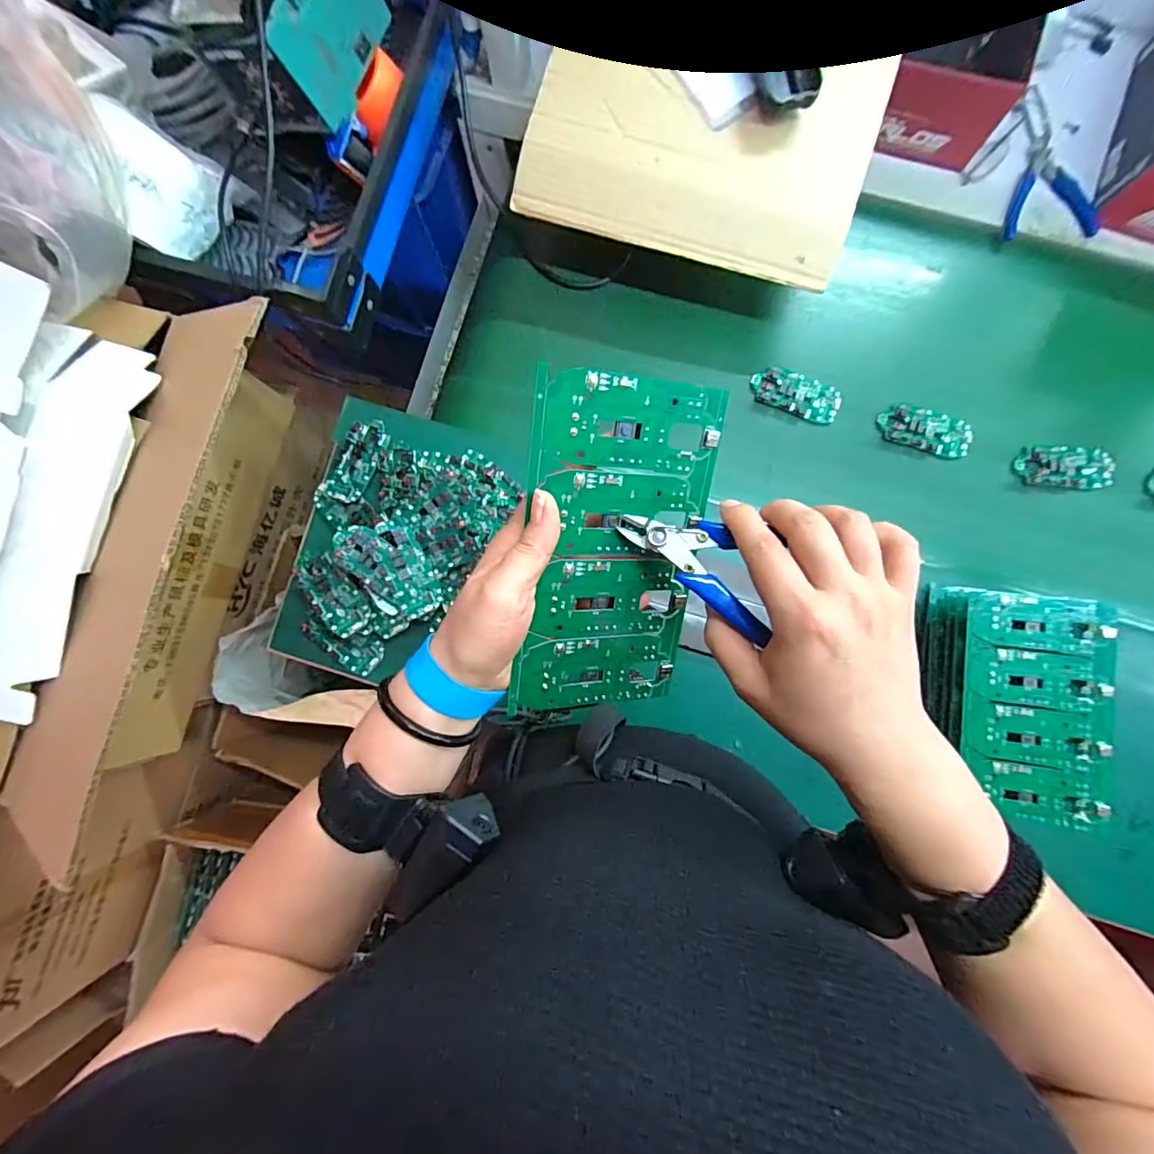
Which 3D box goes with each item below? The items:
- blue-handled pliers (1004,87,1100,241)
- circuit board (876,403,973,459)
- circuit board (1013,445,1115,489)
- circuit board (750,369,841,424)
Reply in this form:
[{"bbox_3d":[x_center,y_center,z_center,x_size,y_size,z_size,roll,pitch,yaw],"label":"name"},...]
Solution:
[{"bbox_3d":[0.543,-0.472,0.570,0.087,0.011,0.173,4,86,3],"label":"blue-handled pliers"},{"bbox_3d":[0.395,-0.166,0.570,0.100,0.014,0.045,16,90,2],"label":"circuit board"},{"bbox_3d":[0.550,-0.125,0.565,0.098,0.017,0.048,0,78,2],"label":"circuit board"},{"bbox_3d":[0.251,-0.210,0.578,0.101,0.011,0.045,22,87,4],"label":"circuit board"}]

